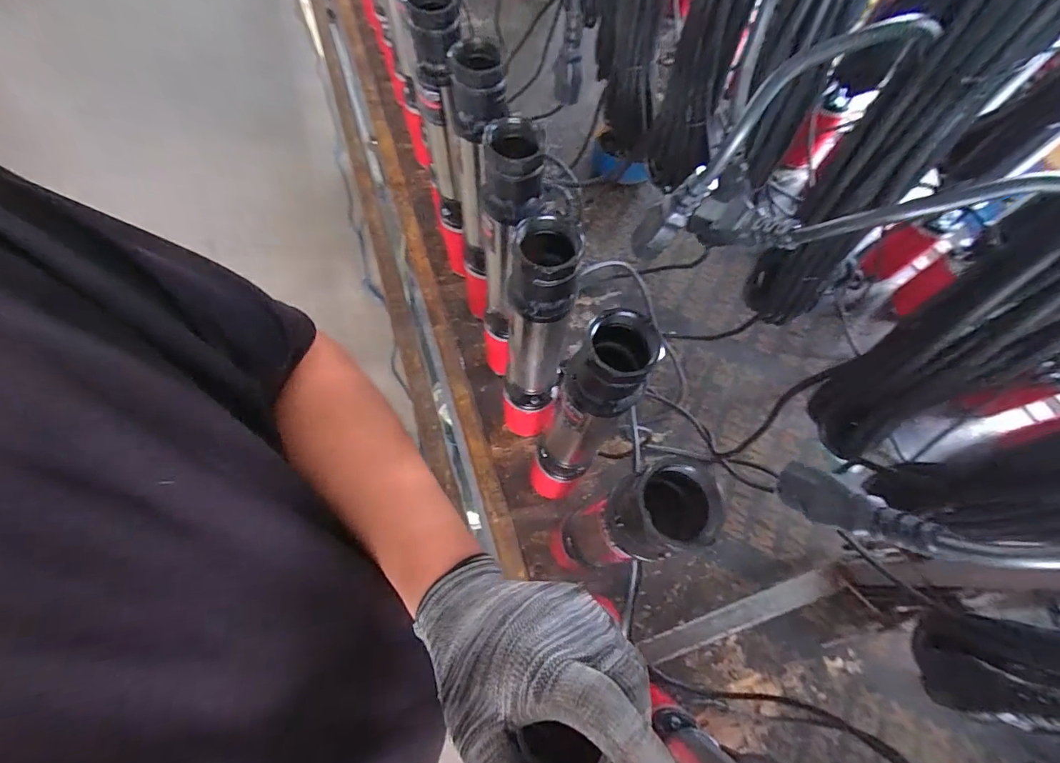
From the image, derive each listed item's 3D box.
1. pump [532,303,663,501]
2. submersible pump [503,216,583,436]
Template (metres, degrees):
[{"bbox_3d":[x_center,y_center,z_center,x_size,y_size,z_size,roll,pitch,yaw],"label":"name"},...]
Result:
[{"bbox_3d":[0.046,0.065,0.521,0.064,0.441,0.060,27,68,8],"label":"pump"},{"bbox_3d":[0.008,-0.031,0.526,0.064,0.396,0.060,10,67,1],"label":"submersible pump"}]

